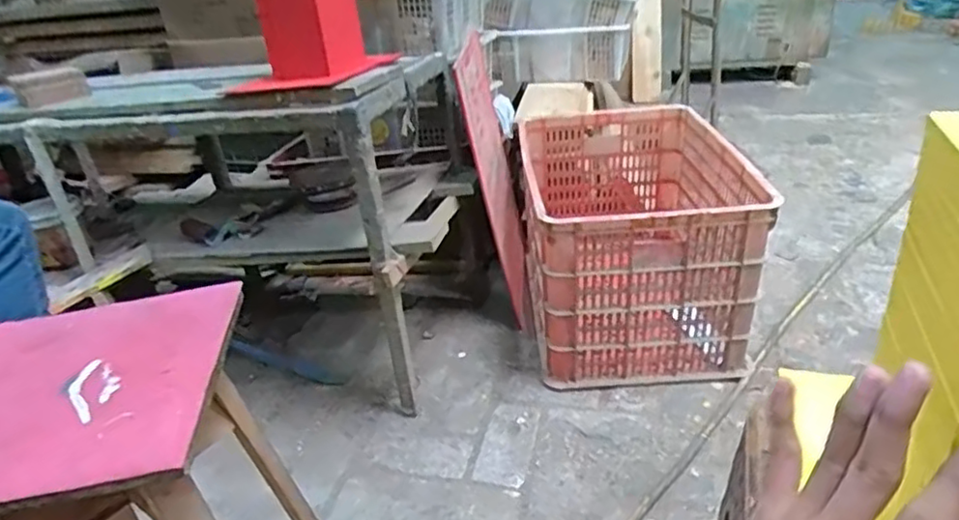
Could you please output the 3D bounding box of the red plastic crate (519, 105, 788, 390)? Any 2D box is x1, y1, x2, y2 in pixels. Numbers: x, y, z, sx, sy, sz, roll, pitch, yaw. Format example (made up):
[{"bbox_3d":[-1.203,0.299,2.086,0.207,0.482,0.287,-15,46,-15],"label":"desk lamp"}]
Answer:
[{"bbox_3d":[0.330,-0.066,1.459,0.425,0.387,0.647,-5,27,3],"label":"red plastic crate"}]

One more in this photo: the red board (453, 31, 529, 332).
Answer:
[{"bbox_3d":[0.050,-0.206,1.522,0.024,0.599,0.441,-10,21,12],"label":"red board"}]

